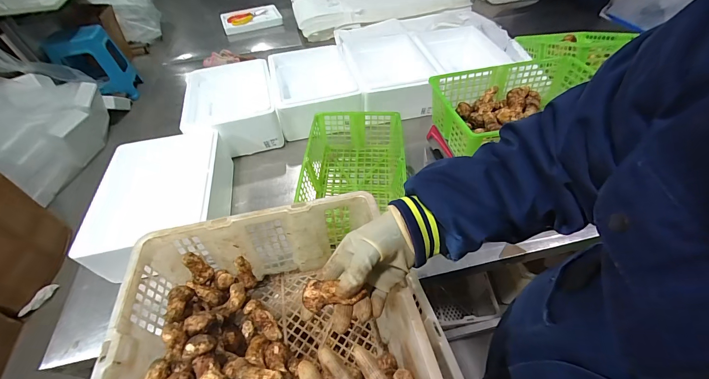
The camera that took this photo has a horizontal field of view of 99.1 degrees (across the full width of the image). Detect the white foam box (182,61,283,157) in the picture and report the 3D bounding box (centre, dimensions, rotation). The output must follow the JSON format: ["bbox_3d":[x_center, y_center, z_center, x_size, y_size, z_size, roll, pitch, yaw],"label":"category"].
[{"bbox_3d":[-0.346,-0.225,0.868,0.242,0.126,0.294,-16,51,-10],"label":"white foam box"}]

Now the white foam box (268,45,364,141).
[{"bbox_3d":[-0.112,-0.289,0.908,0.253,0.136,0.273,-10,50,-6],"label":"white foam box"}]

